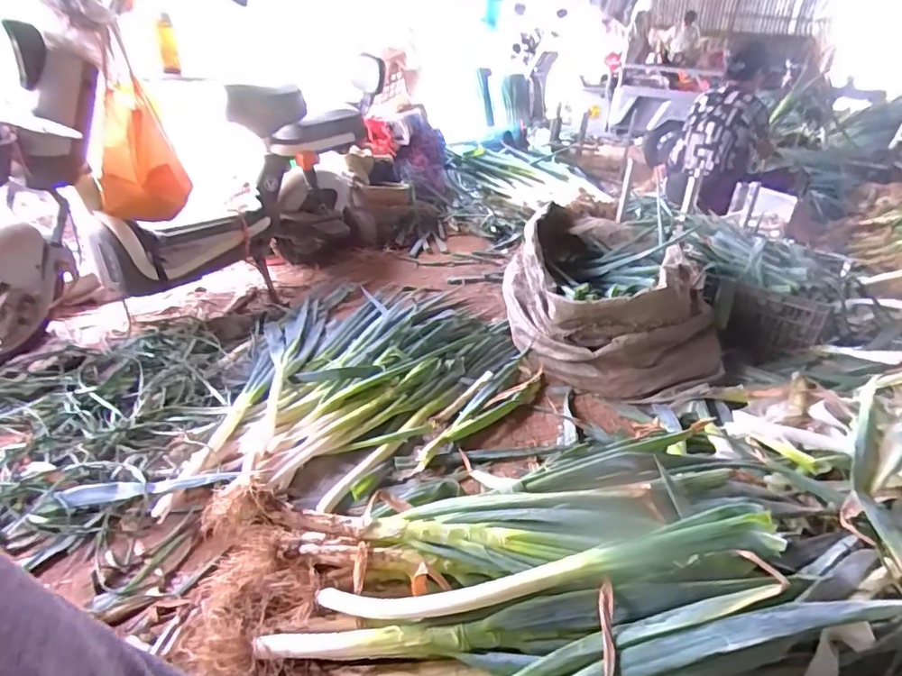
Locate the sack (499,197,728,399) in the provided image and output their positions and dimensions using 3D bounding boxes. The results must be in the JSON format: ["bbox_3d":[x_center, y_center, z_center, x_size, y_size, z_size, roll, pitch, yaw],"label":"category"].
[{"bbox_3d":[0.476,-0.117,1.619,0.623,0.323,0.589,10,30,11],"label":"sack"}]

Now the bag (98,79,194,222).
[{"bbox_3d":[-0.760,-0.434,1.301,0.200,0.297,0.221,-14,34,-29],"label":"bag"}]

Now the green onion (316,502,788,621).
[{"bbox_3d":[0.128,0.337,0.764,0.645,0.051,0.083,-14,30,4],"label":"green onion"}]

